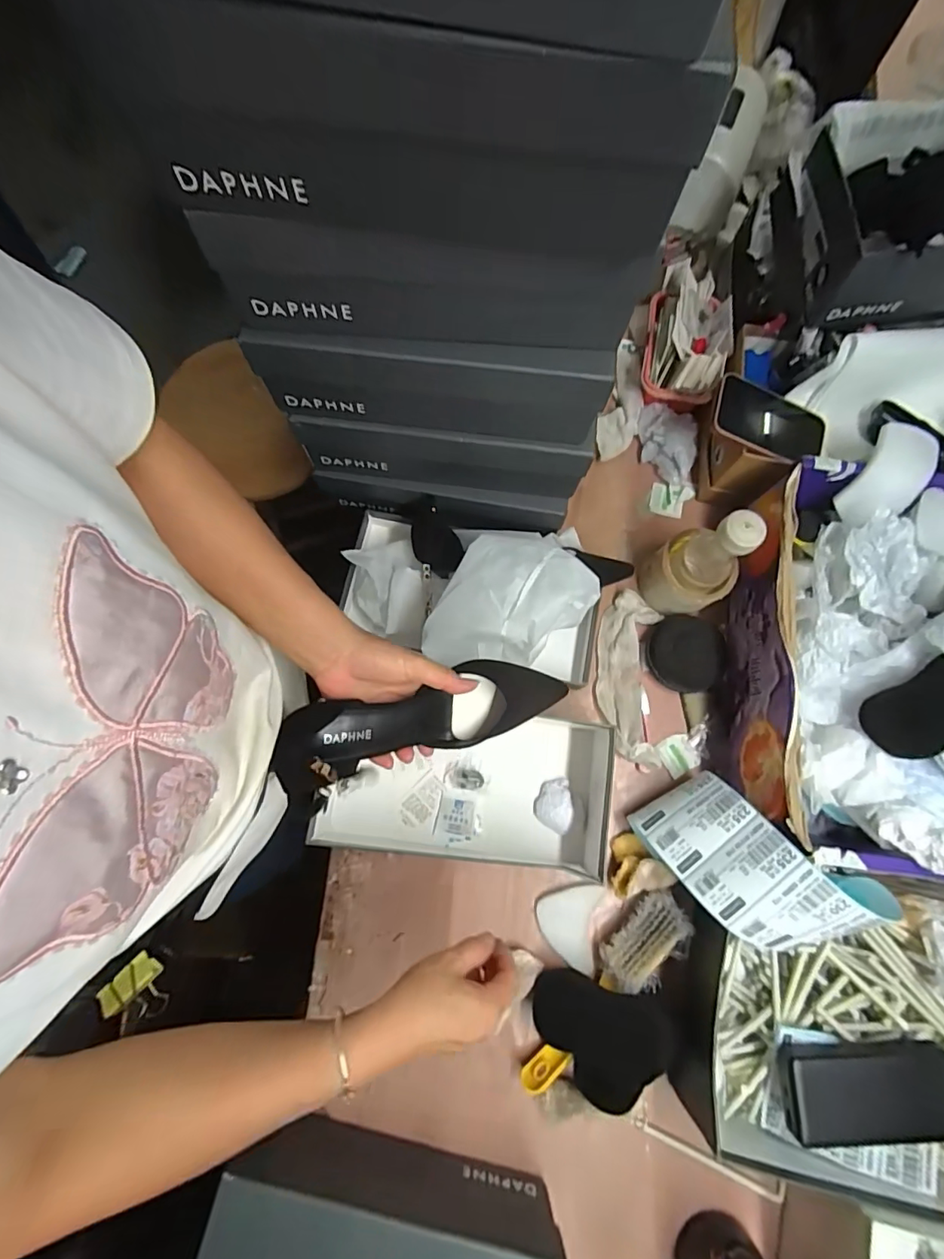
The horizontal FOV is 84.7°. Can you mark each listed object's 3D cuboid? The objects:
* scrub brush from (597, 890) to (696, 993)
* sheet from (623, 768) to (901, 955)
[{"bbox_3d":[0.182,0.333,0.546,0.103,0.033,0.058,-41,51,-12],"label":"scrub brush"},{"bbox_3d":[0.266,0.230,0.506,0.206,0.043,0.112,34,88,41],"label":"sheet"}]

